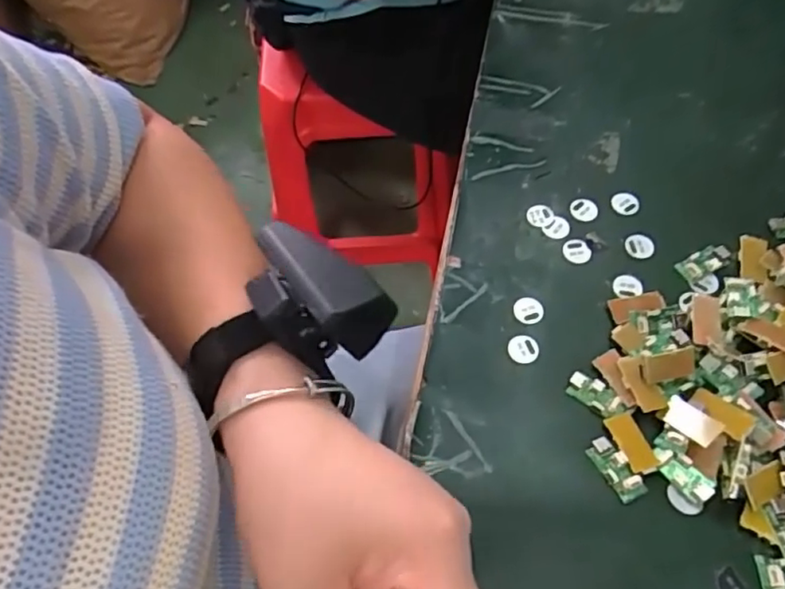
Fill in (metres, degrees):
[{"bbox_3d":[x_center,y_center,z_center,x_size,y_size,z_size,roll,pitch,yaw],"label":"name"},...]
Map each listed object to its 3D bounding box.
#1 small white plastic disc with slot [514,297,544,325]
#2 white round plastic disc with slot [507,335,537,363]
[{"bbox_3d":[0.079,0.009,0.353,0.017,0.004,0.017,0,61,1],"label":"small white plastic disc with slot"},{"bbox_3d":[0.073,0.030,0.342,0.016,0.004,0.017,0,61,1],"label":"white round plastic disc with slot"}]

